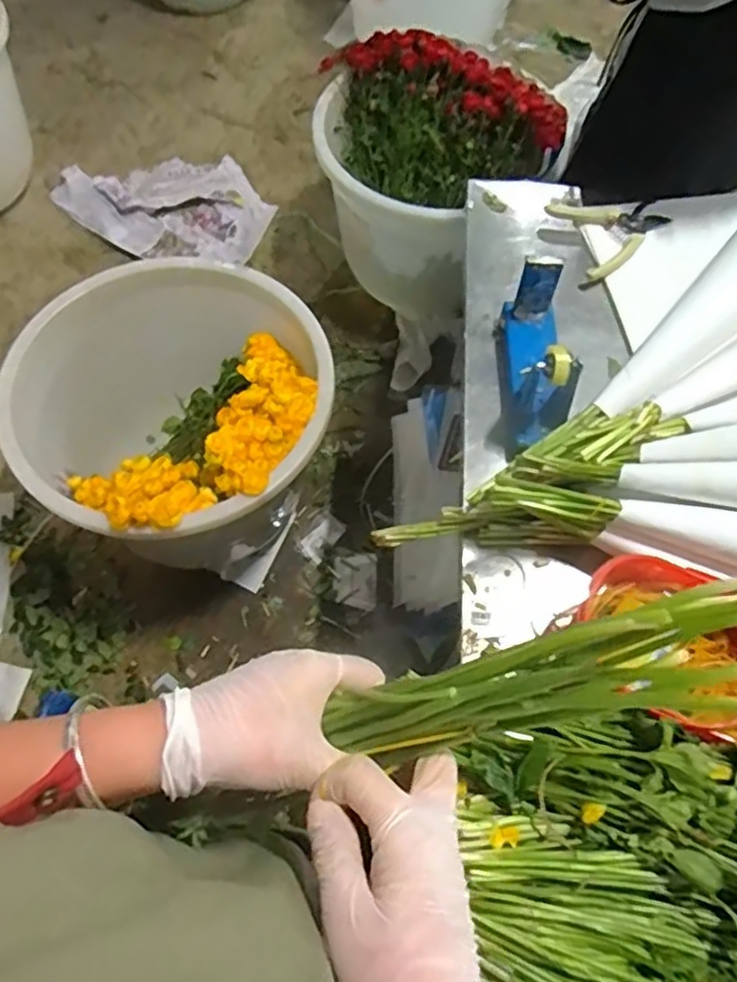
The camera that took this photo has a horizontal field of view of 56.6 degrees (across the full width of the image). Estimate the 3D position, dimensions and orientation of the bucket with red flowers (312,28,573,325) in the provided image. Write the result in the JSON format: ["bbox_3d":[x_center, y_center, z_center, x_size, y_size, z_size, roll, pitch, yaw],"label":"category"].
[{"bbox_3d":[0.139,-0.719,1.643,0.488,0.466,0.475,1,63,-2],"label":"bucket with red flowers"}]

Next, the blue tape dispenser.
[{"bbox_3d":[0.192,-0.153,0.768,0.068,0.126,0.200,4,63,0],"label":"blue tape dispenser"}]

